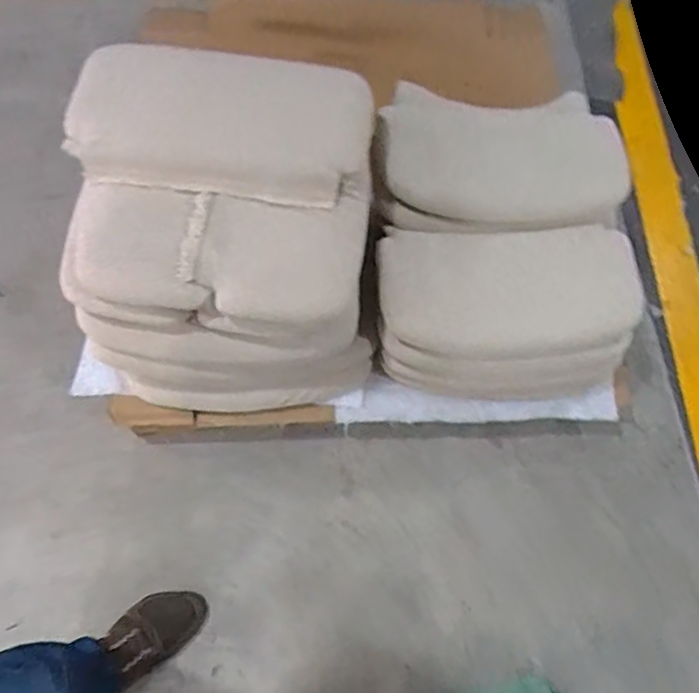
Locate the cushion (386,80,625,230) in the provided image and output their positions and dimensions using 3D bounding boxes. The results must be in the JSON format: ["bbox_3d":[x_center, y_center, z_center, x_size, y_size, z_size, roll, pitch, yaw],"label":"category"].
[{"bbox_3d":[0.281,-0.348,1.168,0.449,0.116,0.260,2,91,-3],"label":"cushion"}]

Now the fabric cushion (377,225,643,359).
[{"bbox_3d":[0.281,-0.100,1.091,0.454,0.075,0.221,-4,68,-6],"label":"fabric cushion"}]

